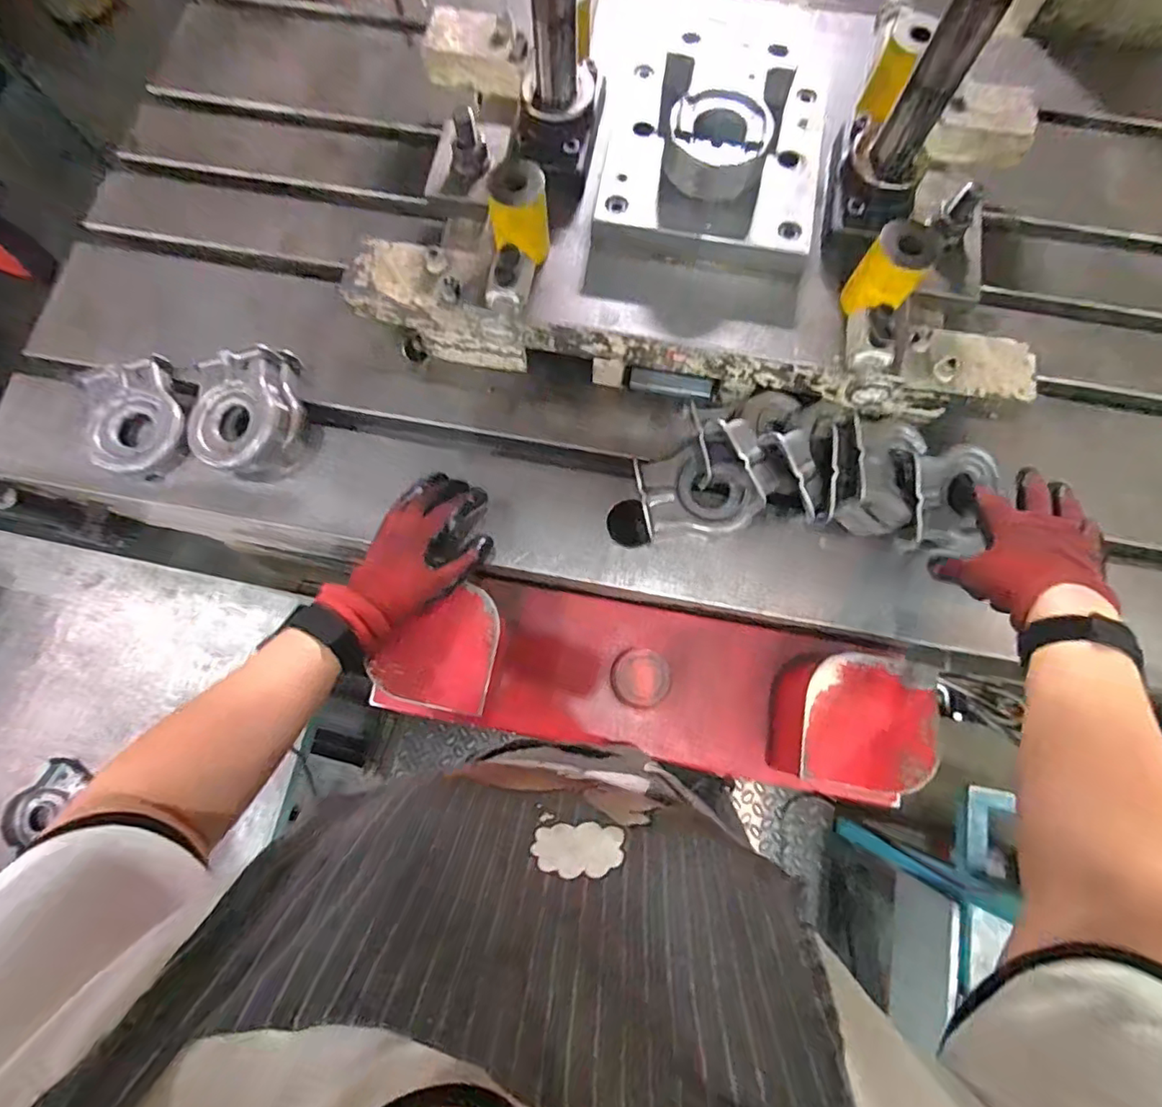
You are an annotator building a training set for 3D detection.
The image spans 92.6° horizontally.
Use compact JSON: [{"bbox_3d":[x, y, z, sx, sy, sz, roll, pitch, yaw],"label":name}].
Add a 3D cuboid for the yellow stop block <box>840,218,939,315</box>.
[{"bbox_3d":[0.263,-0.239,0.481,0.051,0.069,0.053,35,78,9],"label":"yellow stop block"}]

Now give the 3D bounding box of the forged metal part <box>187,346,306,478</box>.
[{"bbox_3d":[-0.348,-0.142,0.575,0.114,0.046,0.128,-15,76,-4],"label":"forged metal part"}]

